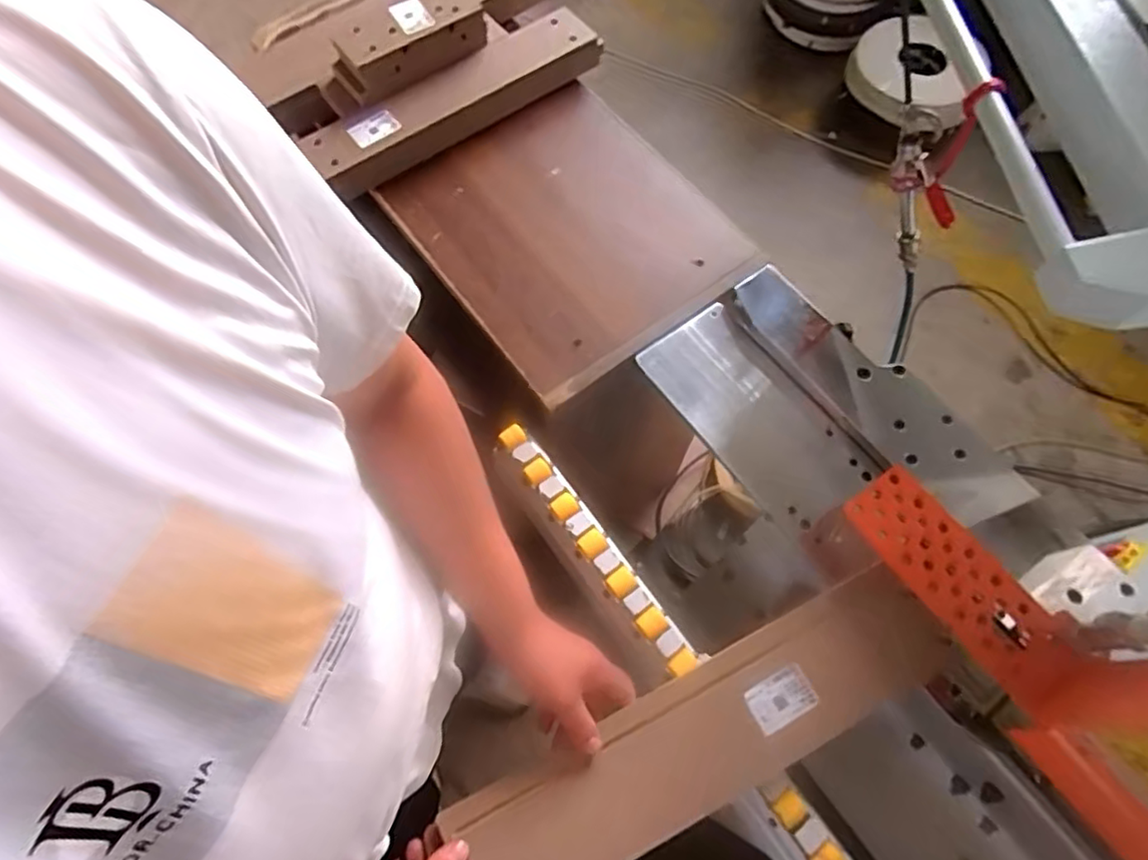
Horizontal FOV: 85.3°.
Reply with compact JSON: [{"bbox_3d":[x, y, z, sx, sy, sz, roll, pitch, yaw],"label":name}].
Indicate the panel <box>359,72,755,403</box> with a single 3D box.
[{"bbox_3d":[-0.009,-0.265,0.819,0.345,0.018,0.405,-35,71,-13],"label":"panel"}]

